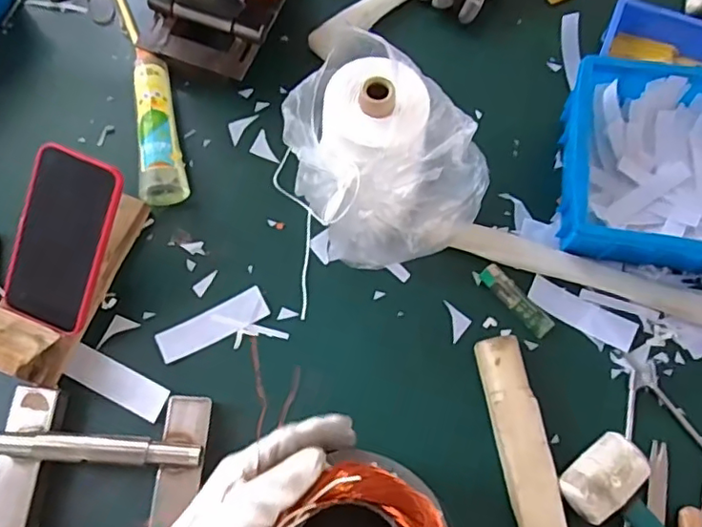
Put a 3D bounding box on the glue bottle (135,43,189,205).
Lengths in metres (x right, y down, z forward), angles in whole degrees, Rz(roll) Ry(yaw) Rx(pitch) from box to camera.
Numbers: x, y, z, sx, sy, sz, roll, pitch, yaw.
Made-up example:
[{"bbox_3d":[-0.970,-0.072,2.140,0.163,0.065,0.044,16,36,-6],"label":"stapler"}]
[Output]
[{"bbox_3d":[-0.209,-0.150,0.635,0.043,0.039,0.186,-11,69,-5],"label":"glue bottle"}]

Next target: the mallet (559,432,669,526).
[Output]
[{"bbox_3d":[0.299,0.264,0.480,0.081,0.044,0.279,-42,75,-16],"label":"mallet"}]

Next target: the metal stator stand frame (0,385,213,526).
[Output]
[{"bbox_3d":[-0.220,0.204,0.495,0.181,0.044,0.186,2,68,0],"label":"metal stator stand frame"}]

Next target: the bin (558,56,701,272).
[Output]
[{"bbox_3d":[0.350,-0.091,0.593,0.274,0.090,0.201,10,68,3],"label":"bin"}]

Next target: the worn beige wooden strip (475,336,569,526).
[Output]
[{"bbox_3d":[0.164,0.229,0.500,0.043,0.025,0.332,-8,69,-4],"label":"worn beige wooden strip"}]

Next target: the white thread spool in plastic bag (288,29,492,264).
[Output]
[{"bbox_3d":[0.030,-0.092,0.541,0.151,0.176,0.158,0,68,-1],"label":"white thread spool in plastic bag"}]

